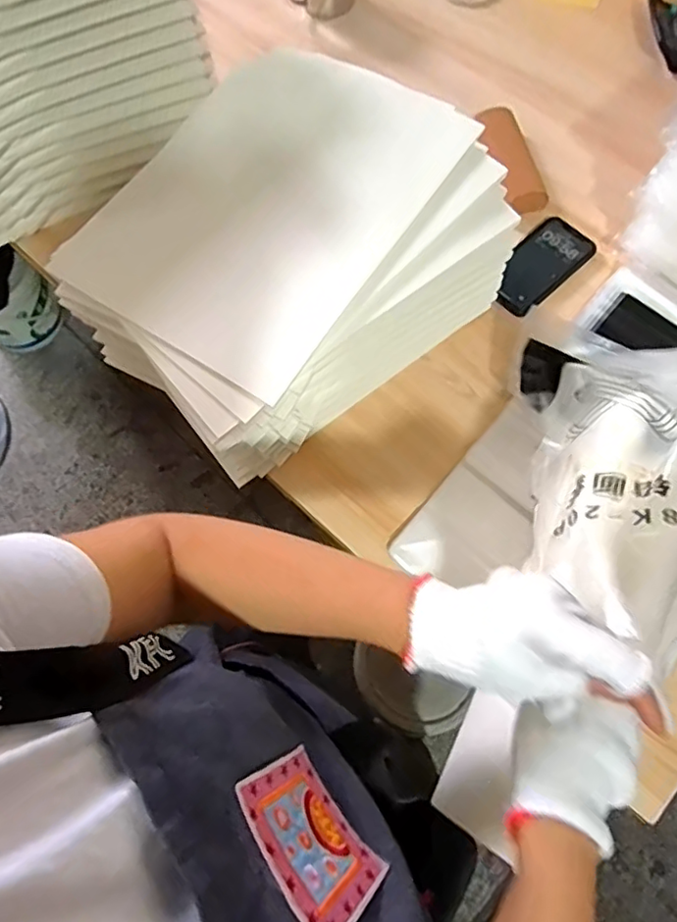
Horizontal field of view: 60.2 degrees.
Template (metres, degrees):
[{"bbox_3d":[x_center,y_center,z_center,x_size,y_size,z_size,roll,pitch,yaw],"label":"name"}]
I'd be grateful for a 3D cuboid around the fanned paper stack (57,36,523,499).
[{"bbox_3d":[-0.048,-0.204,0.632,0.398,0.199,0.276,-39,74,-11],"label":"fanned paper stack"}]

